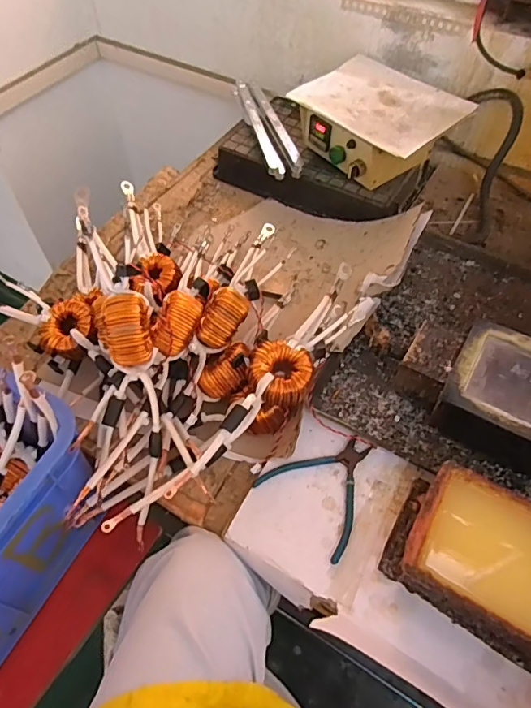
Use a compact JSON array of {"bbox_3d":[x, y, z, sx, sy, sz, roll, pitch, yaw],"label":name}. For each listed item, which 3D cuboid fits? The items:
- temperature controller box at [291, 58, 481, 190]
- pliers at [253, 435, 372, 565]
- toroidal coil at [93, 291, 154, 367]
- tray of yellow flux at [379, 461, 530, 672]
[{"bbox_3d":[0.192,-0.398,0.849,0.201,0.092,0.247,-37,63,-23],"label":"temperature controller box"},{"bbox_3d":[0.078,0.155,0.583,0.130,0.007,0.125,-38,63,-23],"label":"pliers"},{"bbox_3d":[-0.159,-0.025,0.563,0.057,0.071,0.071,-18,57,-12],"label":"toroidal coil"},{"bbox_3d":[0.245,0.219,0.497,0.217,0.072,0.138,25,59,17],"label":"tray of yellow flux"}]

